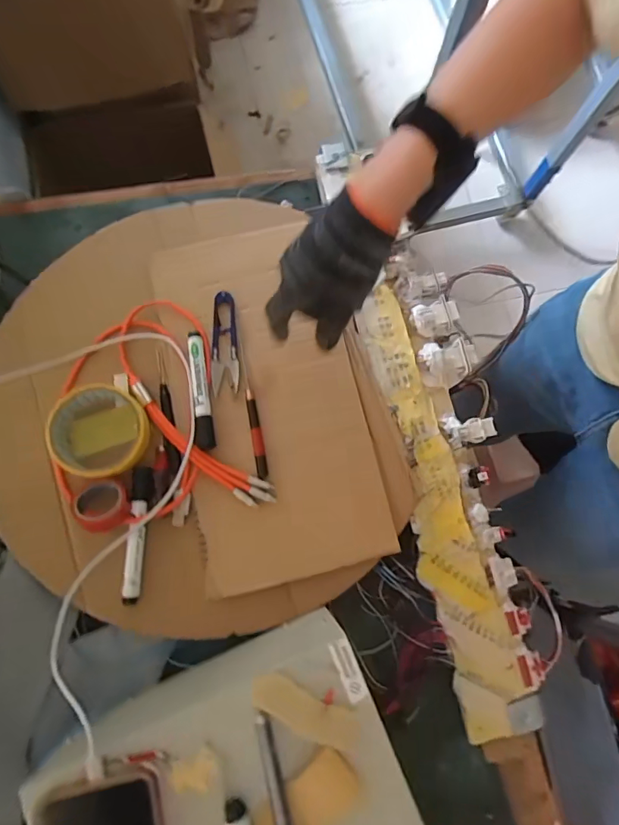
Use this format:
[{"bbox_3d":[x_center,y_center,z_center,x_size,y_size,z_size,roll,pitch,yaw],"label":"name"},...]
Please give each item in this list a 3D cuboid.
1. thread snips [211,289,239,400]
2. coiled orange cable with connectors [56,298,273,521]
[{"bbox_3d":[-0.094,-0.078,0.512,0.031,0.013,0.114,-1,79,-1],"label":"thread snips"},{"bbox_3d":[-0.172,0.010,0.478,0.185,0.023,0.252,-24,79,-9],"label":"coiled orange cable with connectors"}]

